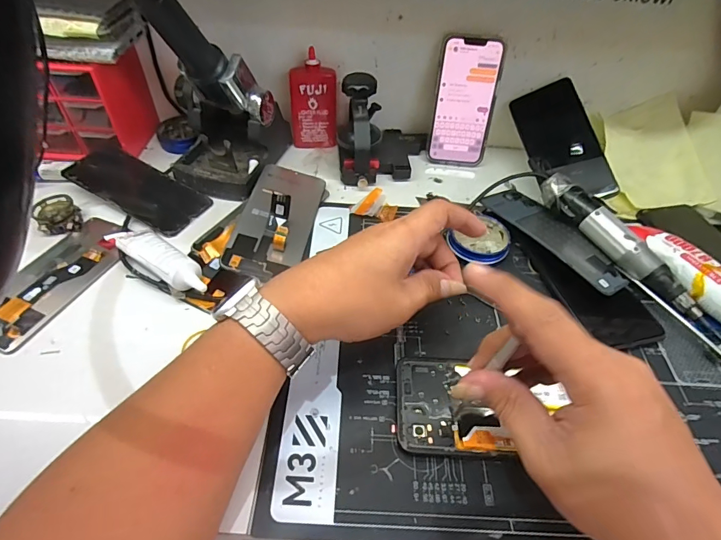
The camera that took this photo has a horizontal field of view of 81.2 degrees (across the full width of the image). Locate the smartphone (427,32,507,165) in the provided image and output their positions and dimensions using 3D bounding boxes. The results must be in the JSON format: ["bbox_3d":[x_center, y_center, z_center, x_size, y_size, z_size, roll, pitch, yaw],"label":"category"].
[{"bbox_3d":[0.129,-0.206,0.522,0.074,0.149,0.012,6,32,3],"label":"smartphone"}]

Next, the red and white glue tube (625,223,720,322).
[{"bbox_3d":[0.328,0.003,0.412,0.034,0.036,0.148,-14,52,-15],"label":"red and white glue tube"}]

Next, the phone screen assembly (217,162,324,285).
[{"bbox_3d":[-0.089,-0.062,0.447,0.073,0.034,0.160,8,49,4],"label":"phone screen assembly"}]

